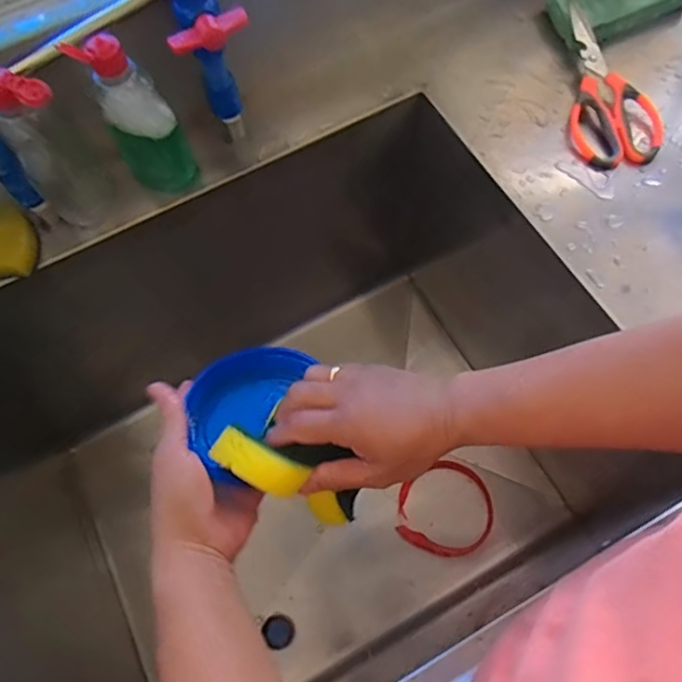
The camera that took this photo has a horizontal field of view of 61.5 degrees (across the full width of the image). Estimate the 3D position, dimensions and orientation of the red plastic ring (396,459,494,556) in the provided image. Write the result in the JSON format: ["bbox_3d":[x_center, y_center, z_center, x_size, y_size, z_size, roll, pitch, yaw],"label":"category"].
[{"bbox_3d":[0.147,0.231,0.797,0.131,0.026,0.127,-1,67,3],"label":"red plastic ring"}]

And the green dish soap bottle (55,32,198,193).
[{"bbox_3d":[-0.179,-0.196,0.513,0.064,0.162,0.045,-25,68,-7],"label":"green dish soap bottle"}]

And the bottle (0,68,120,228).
[{"bbox_3d":[-0.255,-0.168,0.511,0.058,0.165,0.051,-35,69,-11],"label":"bottle"}]

